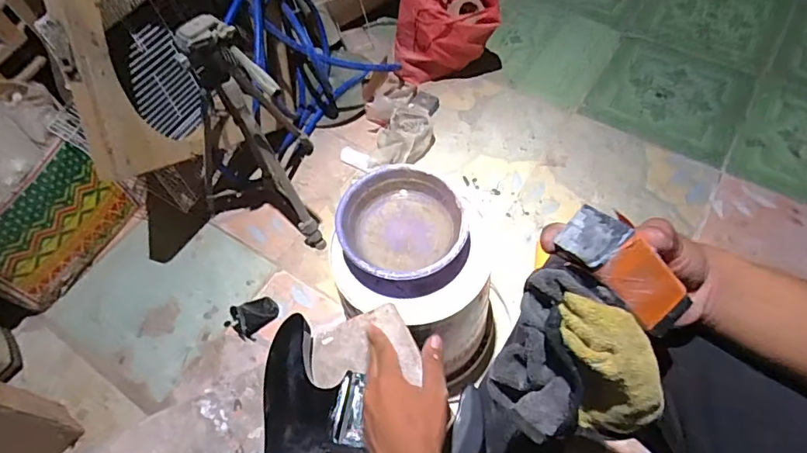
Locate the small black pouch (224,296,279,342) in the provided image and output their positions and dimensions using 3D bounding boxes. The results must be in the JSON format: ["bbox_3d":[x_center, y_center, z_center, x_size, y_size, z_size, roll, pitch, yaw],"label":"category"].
[{"bbox_3d":[-0.338,0.198,1.111,0.112,0.045,0.078,-40,65,-19],"label":"small black pouch"}]

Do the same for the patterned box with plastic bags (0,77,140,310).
[{"bbox_3d":[-0.894,-0.064,1.145,0.335,0.318,0.400,24,64,17],"label":"patterned box with plastic bags"}]

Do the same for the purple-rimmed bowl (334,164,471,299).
[{"bbox_3d":[0.000,0.009,0.790,0.205,0.064,0.192,-2,59,3],"label":"purple-rimmed bowl"}]

